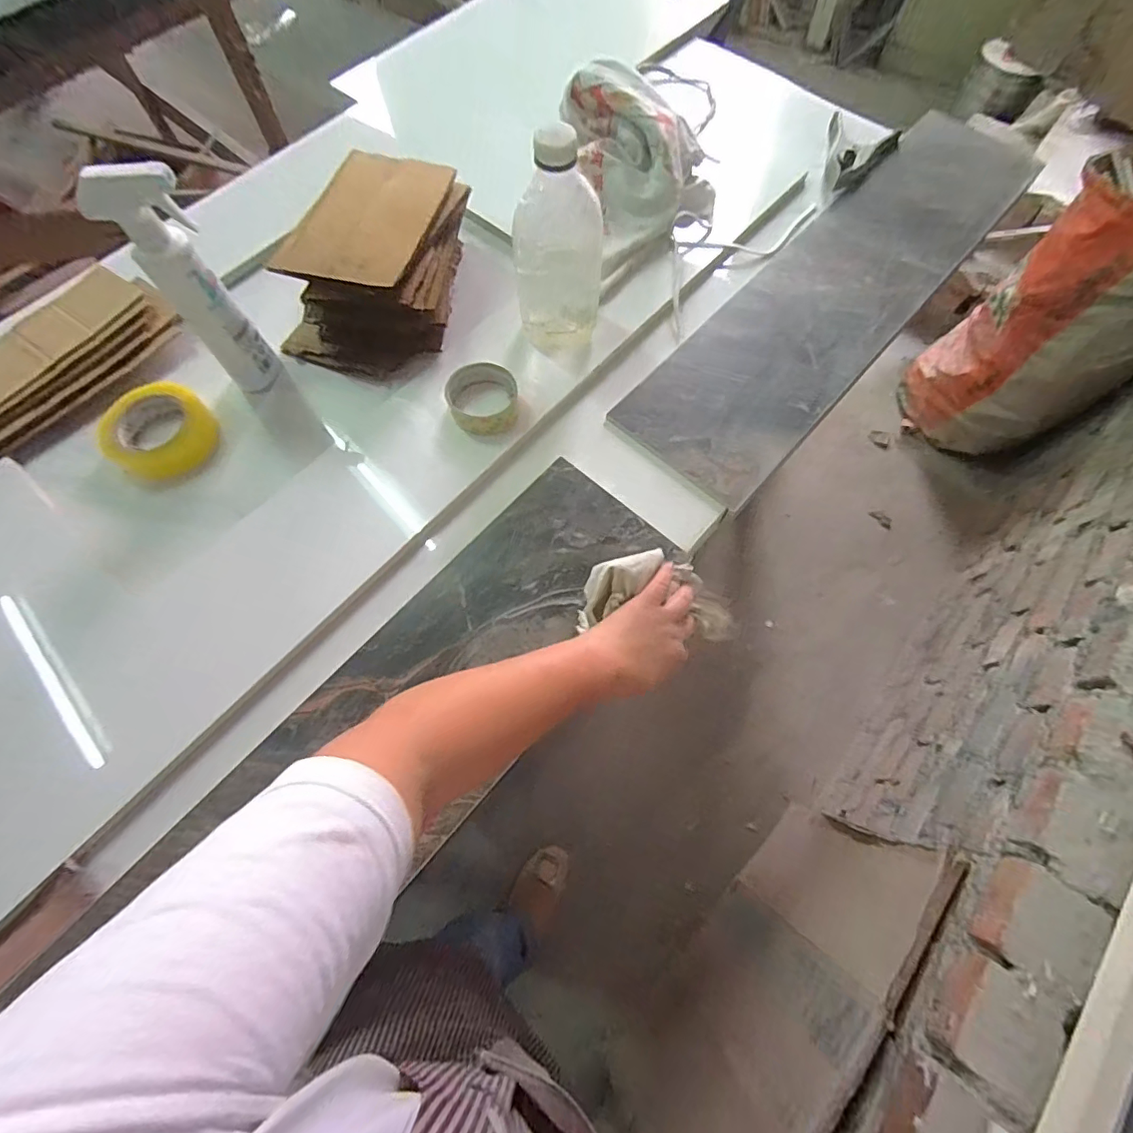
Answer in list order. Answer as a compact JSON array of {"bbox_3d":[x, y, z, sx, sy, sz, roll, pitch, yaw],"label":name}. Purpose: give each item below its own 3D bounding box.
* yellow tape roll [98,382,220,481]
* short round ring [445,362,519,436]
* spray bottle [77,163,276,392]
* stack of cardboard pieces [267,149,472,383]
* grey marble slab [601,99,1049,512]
[{"bbox_3d":[-0.492,-0.164,0.630,0.107,0.039,0.118,34,73,11],"label":"yellow tape roll"},{"bbox_3d":[-0.100,-0.201,0.627,0.083,0.029,0.085,0,70,-1],"label":"short round ring"},{"bbox_3d":[-0.396,-0.298,0.568,0.056,0.243,0.075,40,74,13],"label":"spray bottle"},{"bbox_3d":[-0.232,-0.384,0.658,0.195,0.120,0.258,16,70,5],"label":"stack of cardboard pieces"},{"bbox_3d":[0.386,-0.387,0.708,0.189,0.016,0.783,41,74,13],"label":"grey marble slab"}]

